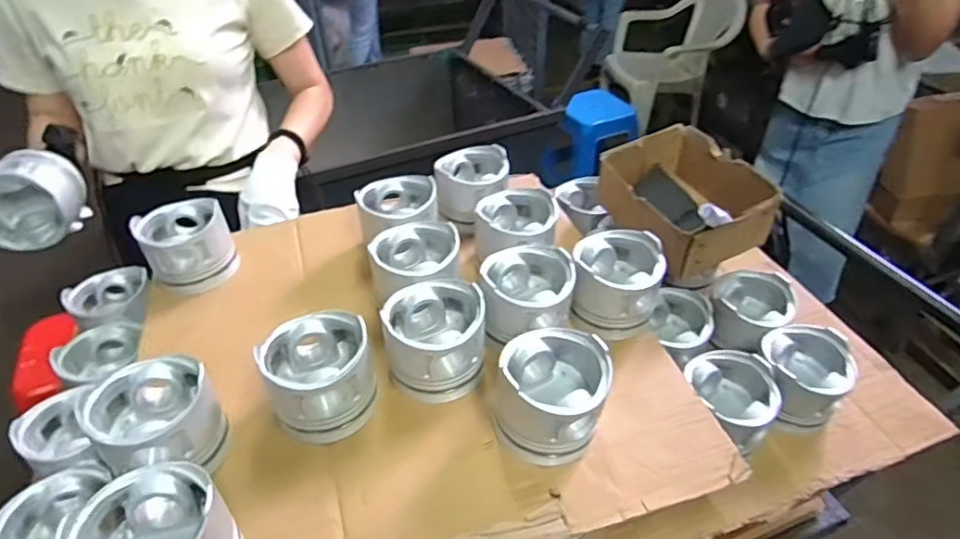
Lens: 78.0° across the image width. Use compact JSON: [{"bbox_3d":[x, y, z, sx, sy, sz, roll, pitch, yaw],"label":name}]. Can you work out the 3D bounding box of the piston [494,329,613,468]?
[{"bbox_3d":[0.068,0.119,0.576,0.104,0.084,0.107,-1,40,1],"label":"piston"}]

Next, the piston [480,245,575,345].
[{"bbox_3d":[0.052,0.029,0.674,0.108,0.074,0.102,-1,40,1],"label":"piston"}]

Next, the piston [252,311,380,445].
[{"bbox_3d":[-0.159,0.108,0.596,0.101,0.093,0.096,-1,40,1],"label":"piston"}]

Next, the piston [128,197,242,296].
[{"bbox_3d":[-0.385,-0.032,0.783,0.107,0.080,0.098,-26,46,-26],"label":"piston"}]

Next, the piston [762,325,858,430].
[{"bbox_3d":[0.385,0.135,0.719,0.103,0.086,0.118,22,46,26],"label":"piston"}]

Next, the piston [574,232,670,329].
[{"bbox_3d":[0.159,0.009,0.693,0.100,0.071,0.109,8,41,11],"label":"piston"}]

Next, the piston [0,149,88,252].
[{"bbox_3d":[-0.583,-0.093,0.763,0.104,0.097,0.100,-14,42,-14],"label":"piston"}]

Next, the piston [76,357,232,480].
[{"bbox_3d":[-0.300,0.152,0.562,0.104,0.097,0.101,-6,41,-5],"label":"piston"}]

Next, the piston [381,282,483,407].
[{"bbox_3d":[-0.046,0.073,0.630,0.104,0.087,0.105,-5,41,-4],"label":"piston"}]

